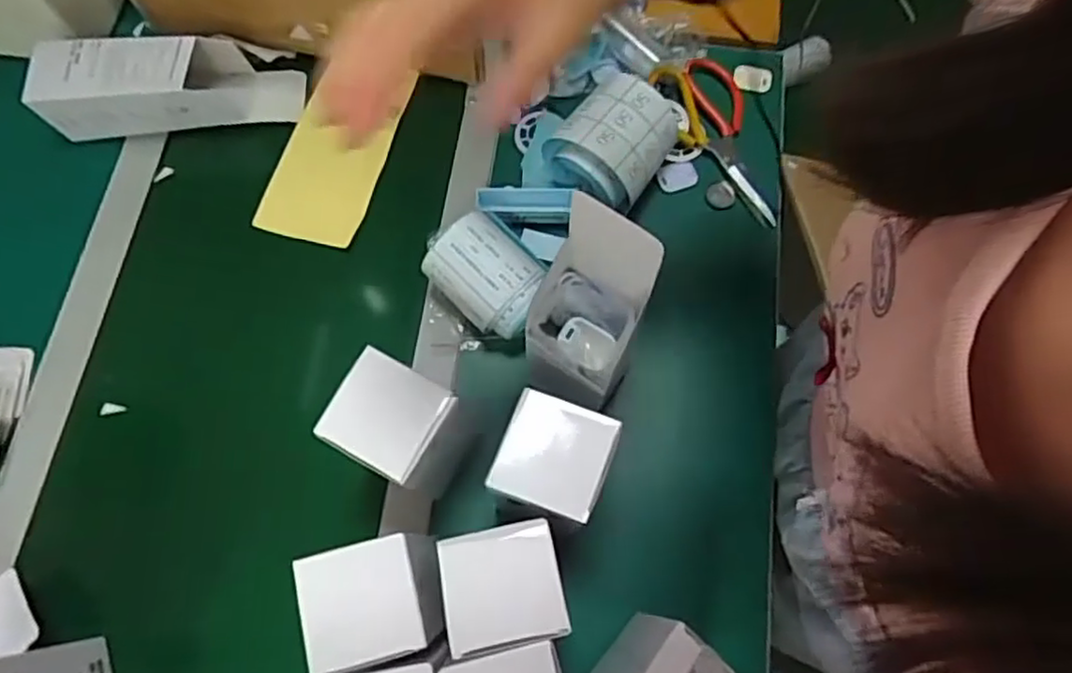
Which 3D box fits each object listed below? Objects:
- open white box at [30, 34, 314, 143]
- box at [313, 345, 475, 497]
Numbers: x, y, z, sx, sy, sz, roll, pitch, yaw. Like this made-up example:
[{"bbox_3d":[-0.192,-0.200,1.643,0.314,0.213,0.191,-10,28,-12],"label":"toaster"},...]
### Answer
[{"bbox_3d":[-0.375,-0.261,0.704,0.244,0.074,0.082,-3,72,-1],"label":"open white box"},{"bbox_3d":[-0.100,0.074,0.532,0.076,0.147,0.076,27,73,8],"label":"box"}]

